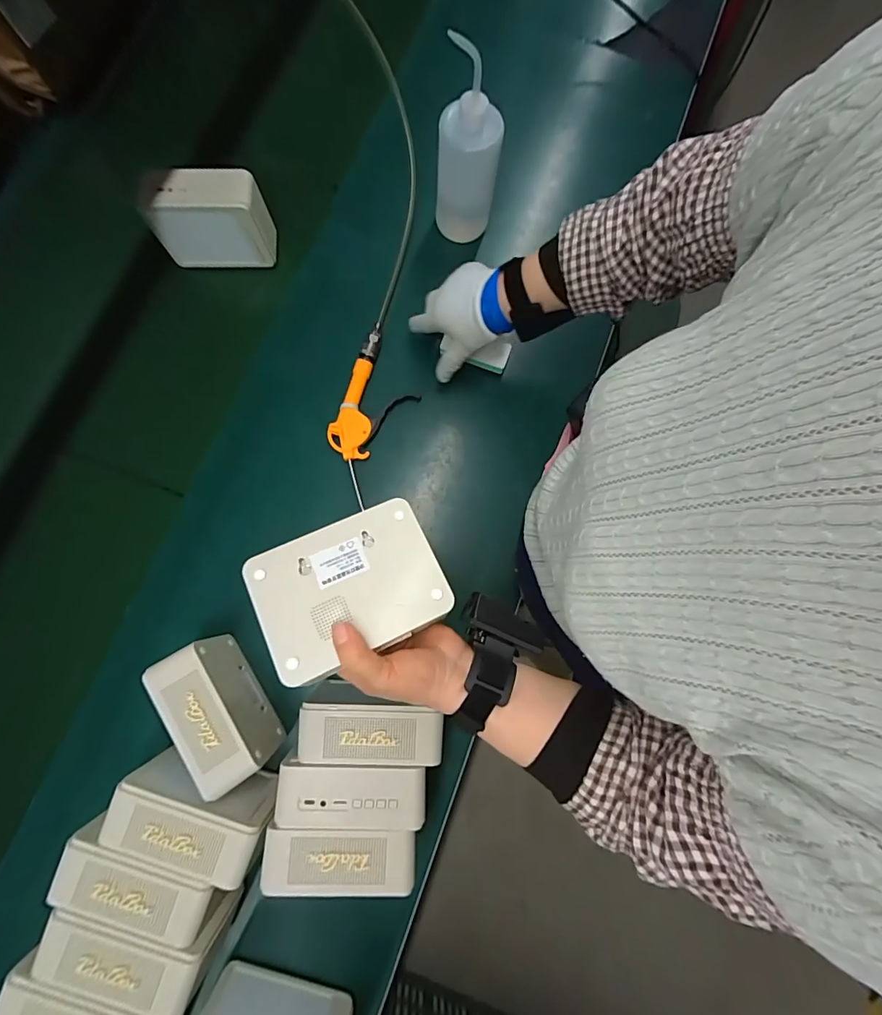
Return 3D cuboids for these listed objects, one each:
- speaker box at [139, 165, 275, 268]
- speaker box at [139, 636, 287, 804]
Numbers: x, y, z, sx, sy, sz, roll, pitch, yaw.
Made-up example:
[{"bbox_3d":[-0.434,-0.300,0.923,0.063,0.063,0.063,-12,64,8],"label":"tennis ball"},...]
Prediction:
[{"bbox_3d":[-0.301,-0.376,0.573,0.143,0.100,0.054,-2,80,-2],"label":"speaker box"},{"bbox_3d":[-0.227,0.208,0.451,0.058,0.092,0.138,-31,82,-6],"label":"speaker box"}]

